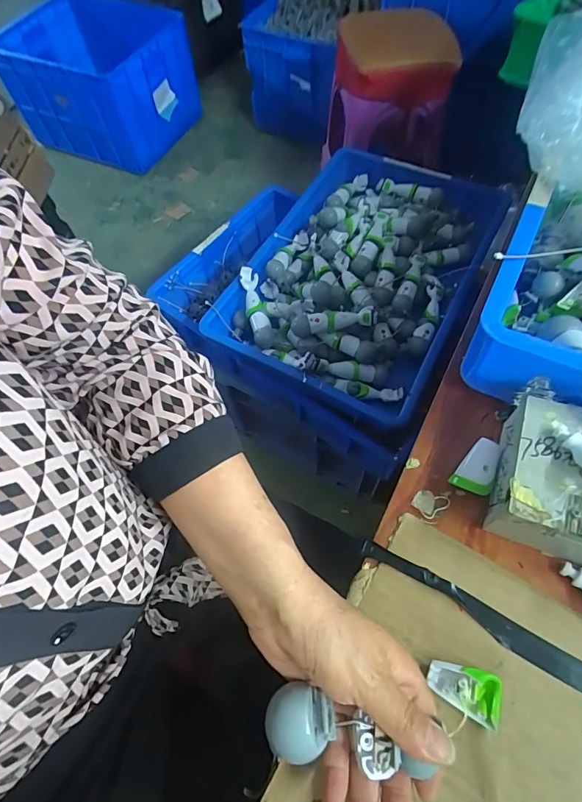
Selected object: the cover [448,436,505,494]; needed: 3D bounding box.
[{"bbox_3d":[0.146,0.053,0.325,0.027,0.019,0.044,35,70,19],"label":"cover"}]

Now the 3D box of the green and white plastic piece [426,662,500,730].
[{"bbox_3d":[0.106,0.177,0.255,0.041,0.015,0.027,13,64,10],"label":"green and white plastic piece"}]

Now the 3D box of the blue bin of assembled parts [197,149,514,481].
[{"bbox_3d":[0.133,-0.209,0.826,0.388,0.200,0.563,25,67,15],"label":"blue bin of assembled parts"}]

